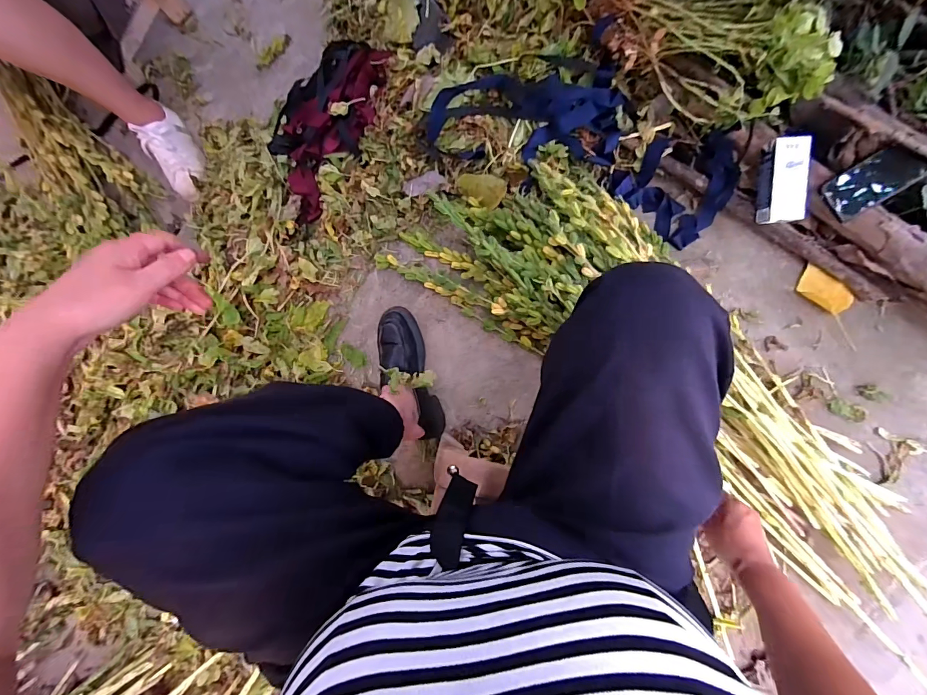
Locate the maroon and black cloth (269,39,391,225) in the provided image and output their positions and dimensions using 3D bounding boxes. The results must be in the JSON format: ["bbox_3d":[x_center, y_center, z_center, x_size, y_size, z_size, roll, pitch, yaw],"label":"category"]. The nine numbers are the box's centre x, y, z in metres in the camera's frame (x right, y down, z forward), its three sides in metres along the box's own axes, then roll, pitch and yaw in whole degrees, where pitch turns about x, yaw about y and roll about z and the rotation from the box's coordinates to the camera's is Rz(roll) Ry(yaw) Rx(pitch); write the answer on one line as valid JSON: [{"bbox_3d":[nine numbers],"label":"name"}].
[{"bbox_3d":[-0.287,-0.438,0.767,0.221,0.061,0.334,37,92,9],"label":"maroon and black cloth"}]

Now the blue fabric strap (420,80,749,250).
[{"bbox_3d":[0.217,-0.365,0.723,0.548,0.079,0.210,22,89,-4],"label":"blue fabric strap"}]

